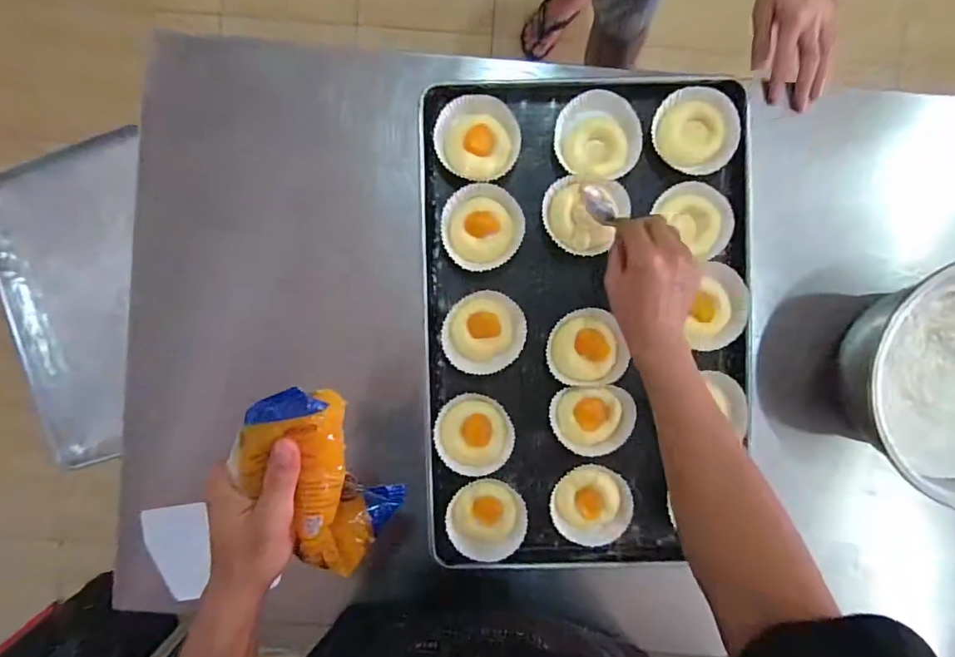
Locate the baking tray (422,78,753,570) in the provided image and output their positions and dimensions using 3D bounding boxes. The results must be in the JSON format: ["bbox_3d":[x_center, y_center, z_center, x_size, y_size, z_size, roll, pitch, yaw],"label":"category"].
[{"bbox_3d":[0.132,0.000,0.600,0.399,0.045,0.604,0,92,1],"label":"baking tray"}]

